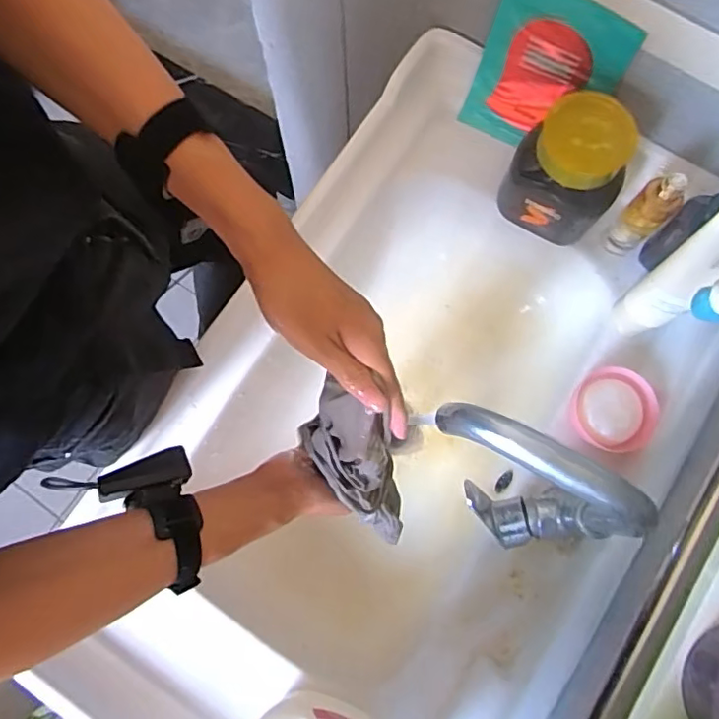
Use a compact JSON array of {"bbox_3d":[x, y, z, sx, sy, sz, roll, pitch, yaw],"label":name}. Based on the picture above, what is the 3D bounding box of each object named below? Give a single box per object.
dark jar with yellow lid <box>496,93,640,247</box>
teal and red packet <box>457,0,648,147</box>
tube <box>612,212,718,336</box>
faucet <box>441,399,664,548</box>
[{"bbox_3d":[0.221,-0.199,0.608,0.107,0.125,0.090,34,79,9],"label":"dark jar with yellow lid"},{"bbox_3d":[0.201,-0.316,0.634,0.148,0.166,0.025,33,57,7],"label":"teal and red packet"},{"bbox_3d":[0.309,-0.083,0.533,0.063,0.220,0.040,26,69,7],"label":"tube"},{"bbox_3d":[0.123,0.102,0.457,0.160,0.209,0.068,31,79,8],"label":"faucet"}]

